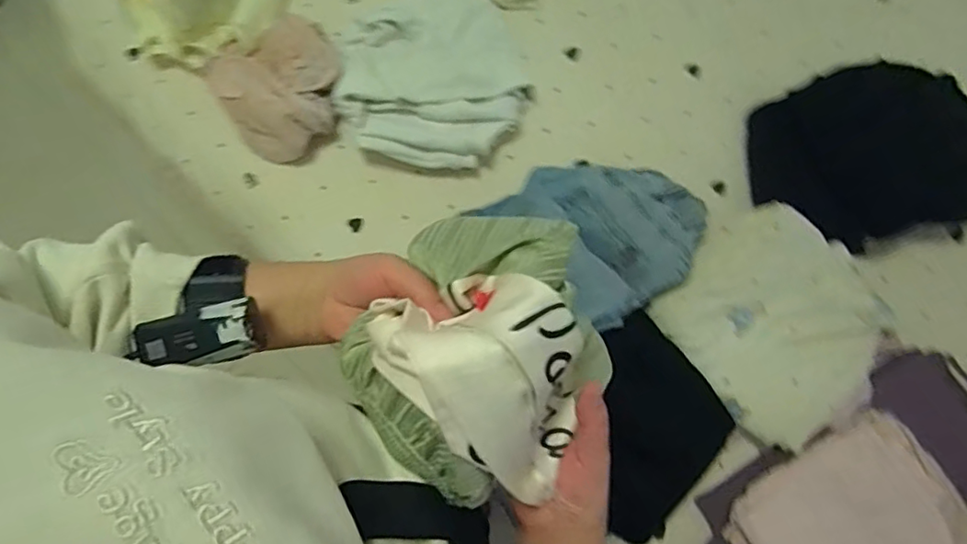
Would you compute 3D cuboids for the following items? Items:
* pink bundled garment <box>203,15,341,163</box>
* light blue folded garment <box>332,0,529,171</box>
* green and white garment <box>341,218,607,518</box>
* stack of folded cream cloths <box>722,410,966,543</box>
[{"bbox_3d":[-0.287,-0.272,0.833,0.175,0.091,0.196,-31,82,-6],"label":"pink bundled garment"},{"bbox_3d":[-0.075,-0.280,0.845,0.267,0.077,0.266,0,80,0],"label":"light blue folded garment"},{"bbox_3d":[0.004,0.045,0.354,0.151,0.085,0.168,34,81,5],"label":"green and white garment"},{"bbox_3d":[0.459,0.331,0.718,0.277,0.059,0.224,-32,81,-4],"label":"stack of folded cream cloths"}]

